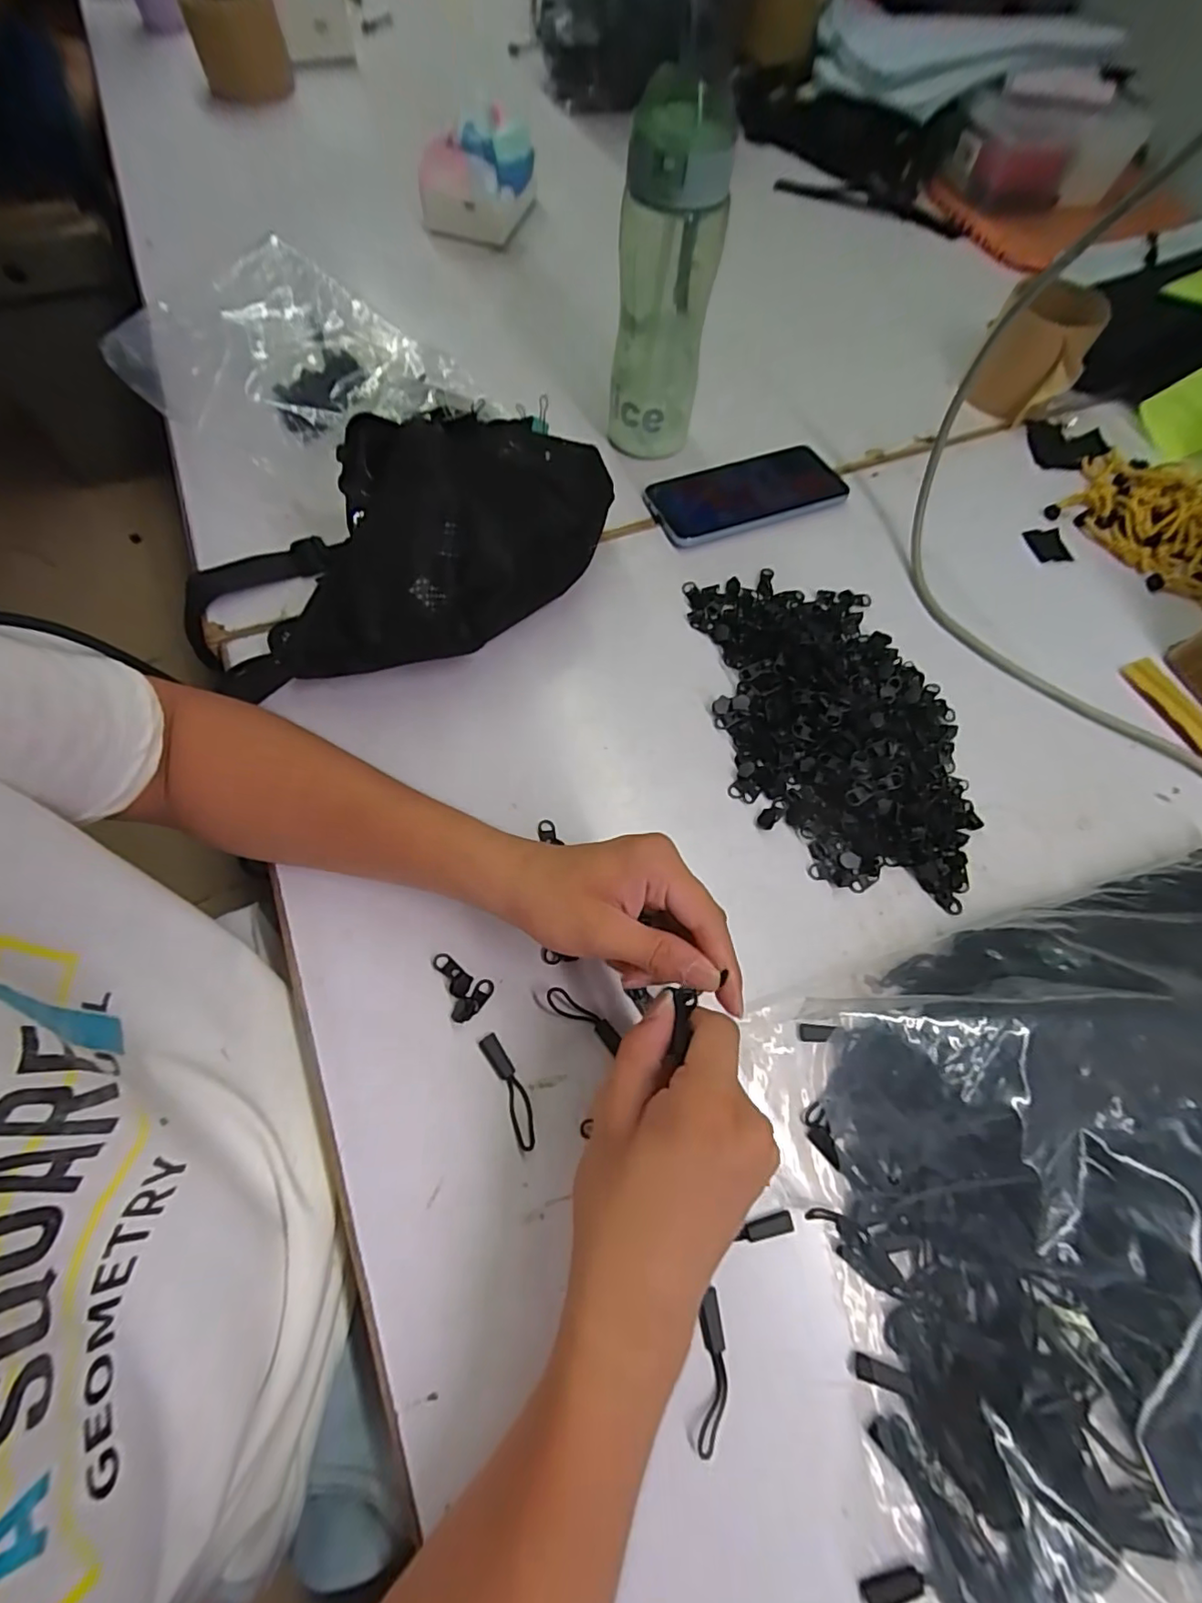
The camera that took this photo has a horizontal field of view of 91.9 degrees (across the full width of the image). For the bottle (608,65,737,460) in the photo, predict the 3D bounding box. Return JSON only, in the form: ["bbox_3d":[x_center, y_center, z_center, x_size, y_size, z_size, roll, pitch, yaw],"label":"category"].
[{"bbox_3d":[0.047,-0.377,0.423,0.067,0.192,0.086,8,67,1],"label":"bottle"}]

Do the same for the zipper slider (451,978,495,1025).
[{"bbox_3d":[-0.071,0.111,0.323,0.012,0.004,0.027,39,71,13],"label":"zipper slider"}]

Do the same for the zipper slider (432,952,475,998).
[{"bbox_3d":[-0.085,0.098,0.328,0.028,0.004,0.014,36,70,12],"label":"zipper slider"}]

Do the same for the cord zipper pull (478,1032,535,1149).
[{"bbox_3d":[-0.048,0.153,0.308,0.013,0.004,0.059,-25,70,-13],"label":"cord zipper pull"}]

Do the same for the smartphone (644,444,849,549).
[{"bbox_3d":[0.123,-0.256,0.485,0.160,0.012,0.077,-17,69,-10],"label":"smartphone"}]

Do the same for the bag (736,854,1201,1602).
[{"bbox_3d":[0.261,0.180,0.268,0.352,0.084,0.259,-15,68,-9],"label":"bag"}]

